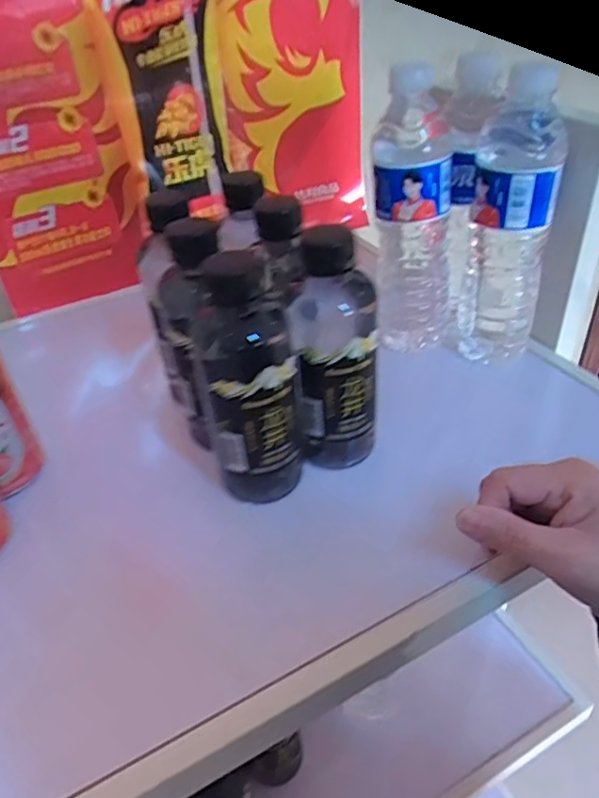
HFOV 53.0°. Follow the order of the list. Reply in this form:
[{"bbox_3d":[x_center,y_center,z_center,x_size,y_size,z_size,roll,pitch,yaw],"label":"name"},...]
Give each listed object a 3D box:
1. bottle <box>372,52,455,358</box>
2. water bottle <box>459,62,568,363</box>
[{"bbox_3d":[0.088,-0.140,0.471,0.057,0.210,0.061,4,39,11],"label":"bottle"},{"bbox_3d":[0.156,-0.130,0.447,0.055,0.211,0.055,10,41,18],"label":"water bottle"}]

